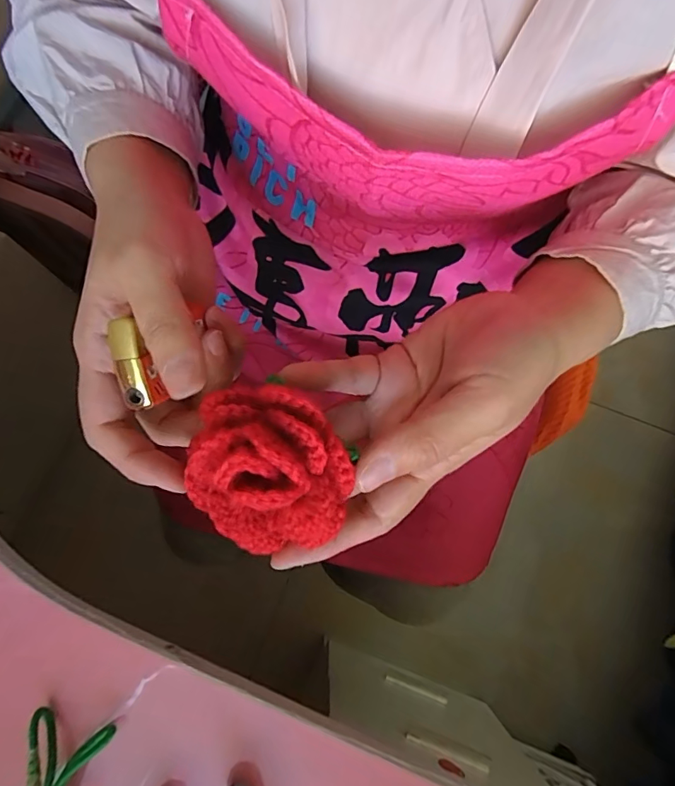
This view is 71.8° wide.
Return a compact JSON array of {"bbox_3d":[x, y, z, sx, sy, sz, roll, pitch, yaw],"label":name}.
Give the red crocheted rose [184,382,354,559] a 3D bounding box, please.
[{"bbox_3d":[-0.027,0.029,0.172,0.061,0.035,0.057,19,77,3],"label":"red crocheted rose"}]

